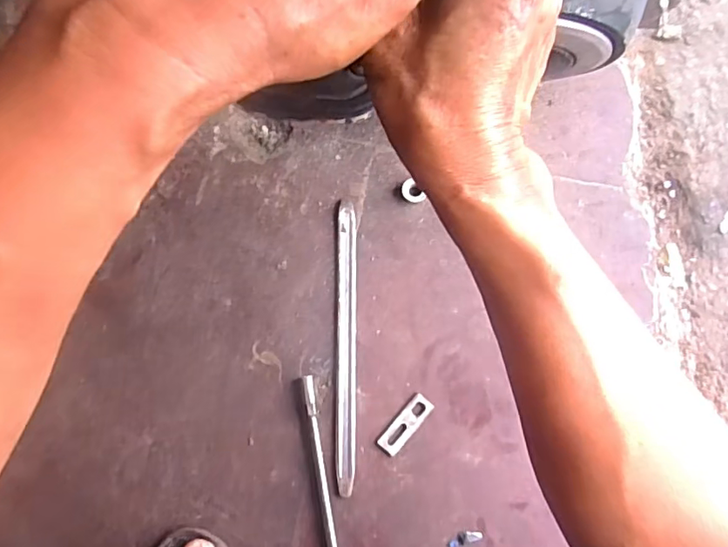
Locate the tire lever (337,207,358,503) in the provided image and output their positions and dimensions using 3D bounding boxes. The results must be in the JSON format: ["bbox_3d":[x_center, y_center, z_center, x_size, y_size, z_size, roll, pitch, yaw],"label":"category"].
[{"bbox_3d":[-0.017,0.069,0.541,0.020,0.005,0.281,0,80,2],"label":"tire lever"}]

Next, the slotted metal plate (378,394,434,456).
[{"bbox_3d":[0.040,0.146,0.524,0.021,0.004,0.064,40,84,8],"label":"slotted metal plate"}]

